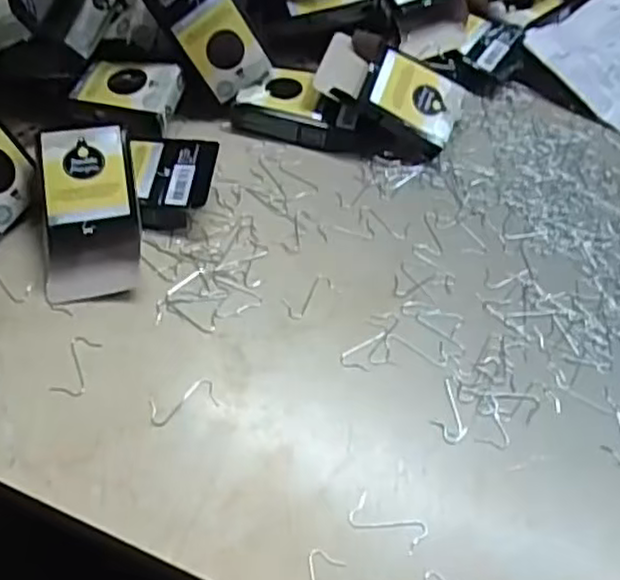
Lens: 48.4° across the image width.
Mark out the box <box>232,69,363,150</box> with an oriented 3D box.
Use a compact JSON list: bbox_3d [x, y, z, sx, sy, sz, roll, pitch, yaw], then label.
[{"bbox_3d":[-0.005,-0.128,0.484,0.088,0.026,0.050,14,54,7],"label":"box"}]

